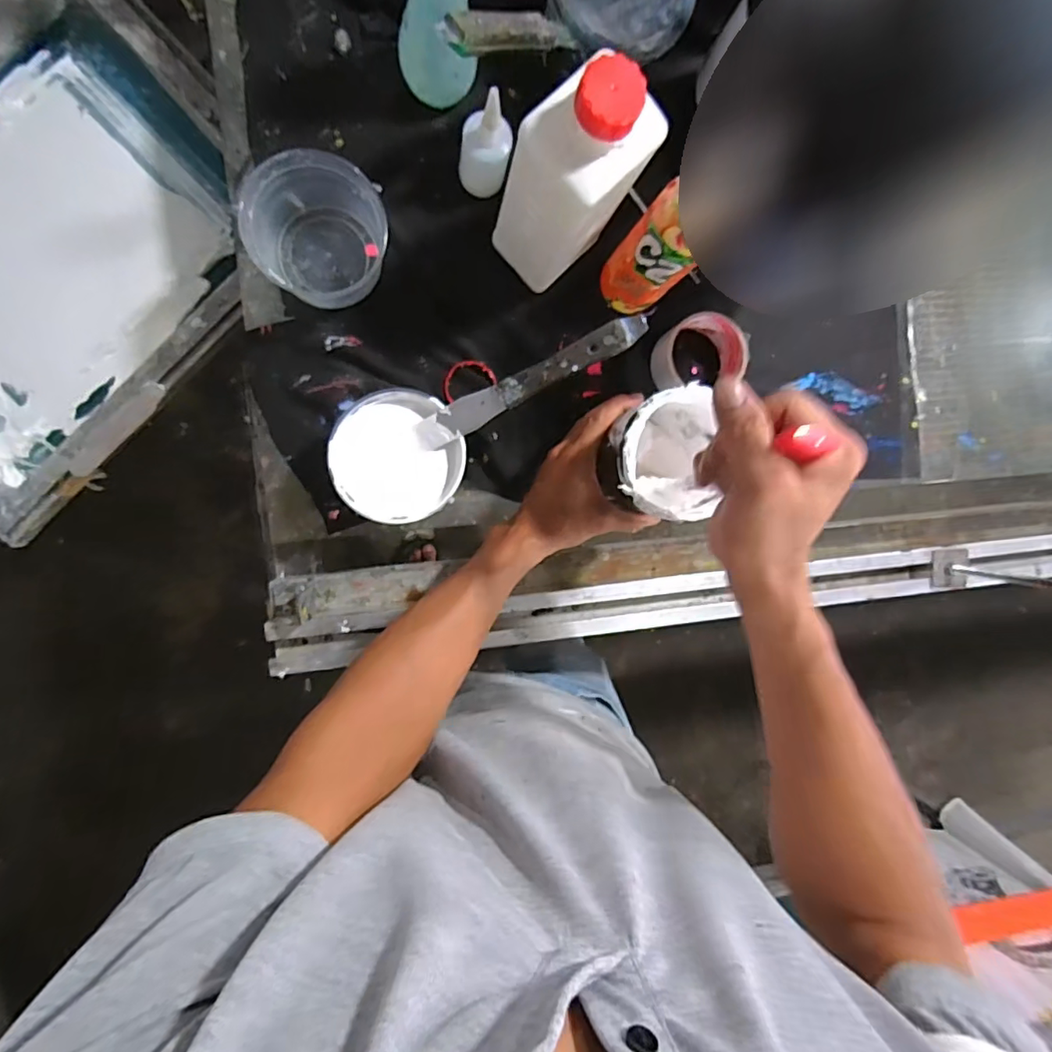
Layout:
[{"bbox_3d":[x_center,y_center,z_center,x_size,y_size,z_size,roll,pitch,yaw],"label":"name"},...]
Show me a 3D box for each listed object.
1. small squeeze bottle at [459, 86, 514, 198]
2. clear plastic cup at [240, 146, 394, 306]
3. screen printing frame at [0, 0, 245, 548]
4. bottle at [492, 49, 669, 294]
[{"bbox_3d":[-0.036,-0.330,0.487,0.043,0.107,0.038,7,93,-9],"label":"small squeeze bottle"},{"bbox_3d":[-0.183,-0.260,0.490,0.102,0.074,0.115,33,88,-10],"label":"clear plastic cup"},{"bbox_3d":[-0.526,-0.287,0.589,0.532,0.055,0.402,-45,99,-4],"label":"screen printing frame"},{"bbox_3d":[0.035,-0.271,0.444,0.086,0.219,0.073,-44,99,-4],"label":"bottle"}]

